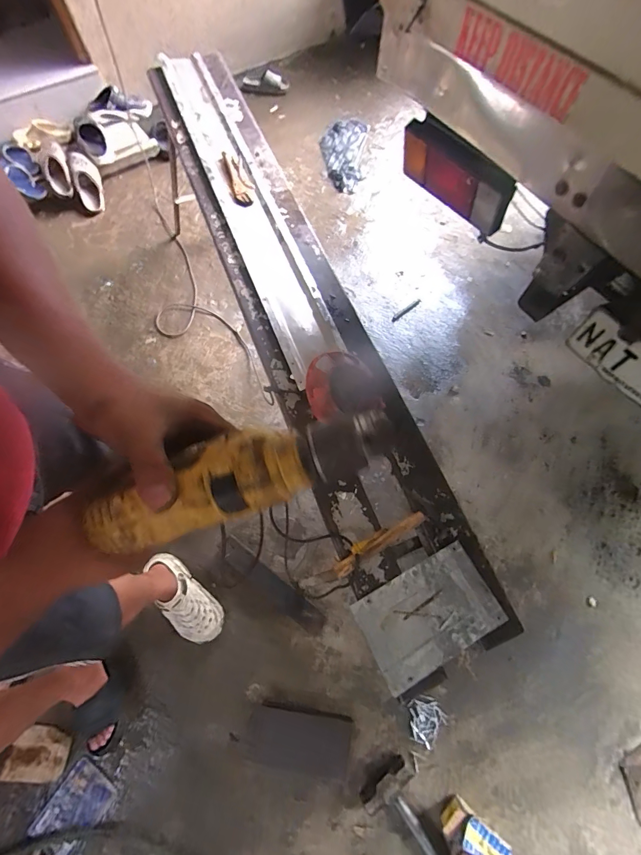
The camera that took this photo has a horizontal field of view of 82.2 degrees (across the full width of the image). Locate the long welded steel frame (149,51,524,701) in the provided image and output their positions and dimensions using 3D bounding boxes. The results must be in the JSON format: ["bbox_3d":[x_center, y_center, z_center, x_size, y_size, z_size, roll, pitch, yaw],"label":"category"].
[{"bbox_3d":[-0.117,-0.416,0.995,0.283,0.086,1.977,-20,72,-8],"label":"long welded steel frame"}]

